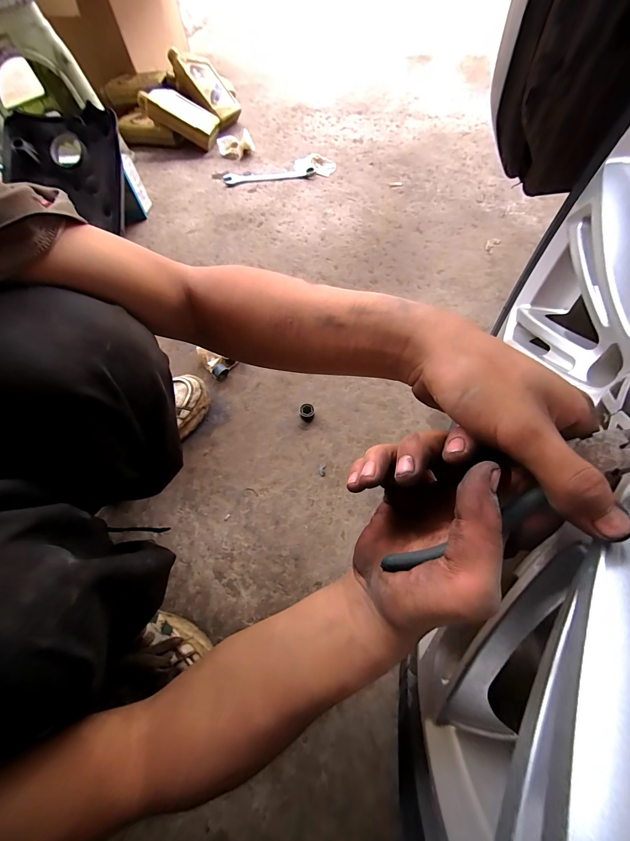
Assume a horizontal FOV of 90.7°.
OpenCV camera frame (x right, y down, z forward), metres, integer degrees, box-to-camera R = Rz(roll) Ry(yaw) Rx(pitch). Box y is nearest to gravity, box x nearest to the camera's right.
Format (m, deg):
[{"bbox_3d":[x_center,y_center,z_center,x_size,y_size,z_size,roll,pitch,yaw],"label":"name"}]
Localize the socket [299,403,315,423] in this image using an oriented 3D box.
[{"bbox_3d":[-0.015,-0.015,0.618,0.028,0.022,0.031,-21,67,-7],"label":"socket"}]

